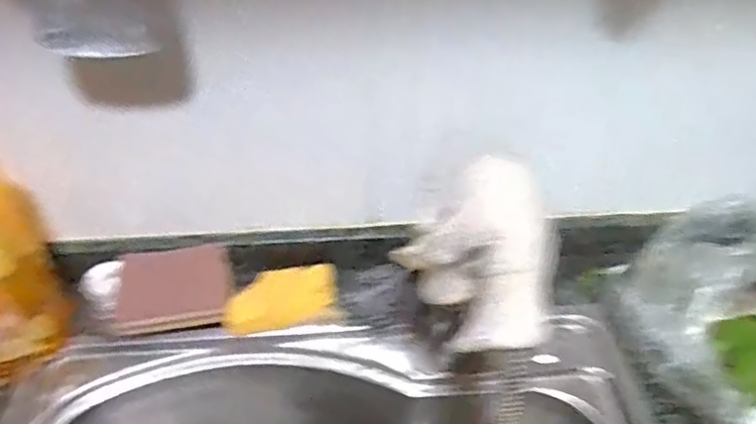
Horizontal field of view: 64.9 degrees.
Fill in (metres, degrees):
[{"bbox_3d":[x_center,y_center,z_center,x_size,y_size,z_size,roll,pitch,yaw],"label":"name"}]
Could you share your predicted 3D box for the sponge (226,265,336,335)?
[{"bbox_3d":[-0.100,0.088,0.610,0.115,0.027,0.055,-14,88,-20],"label":"sponge"}]

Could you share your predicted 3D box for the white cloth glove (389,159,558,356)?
[{"bbox_3d":[0.061,0.031,0.338,0.058,0.105,0.085,-19,46,-20],"label":"white cloth glove"}]

